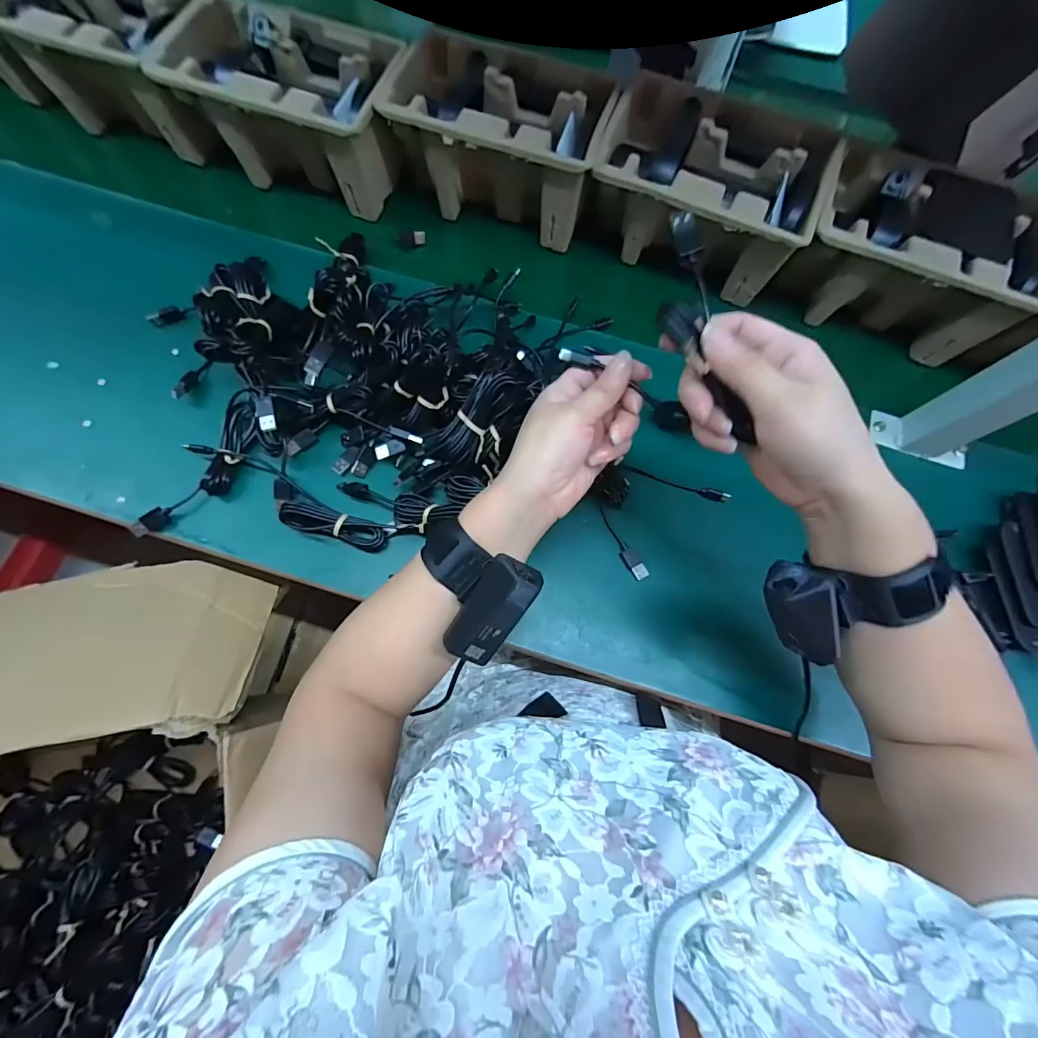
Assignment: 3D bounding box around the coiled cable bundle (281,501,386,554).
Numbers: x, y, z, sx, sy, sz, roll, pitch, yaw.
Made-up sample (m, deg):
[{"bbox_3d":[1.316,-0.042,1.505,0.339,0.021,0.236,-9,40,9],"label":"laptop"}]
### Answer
[{"bbox_3d":[-0.166,0.005,0.397,0.090,0.016,0.026,17,71,4],"label":"coiled cable bundle"}]

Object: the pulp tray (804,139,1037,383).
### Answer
[{"bbox_3d":[0.414,-0.270,0.474,0.227,0.115,0.150,26,72,7],"label":"pulp tray"}]

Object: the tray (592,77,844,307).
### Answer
[{"bbox_3d":[0.196,-0.348,0.485,0.229,0.108,0.148,23,72,6],"label":"tray"}]

